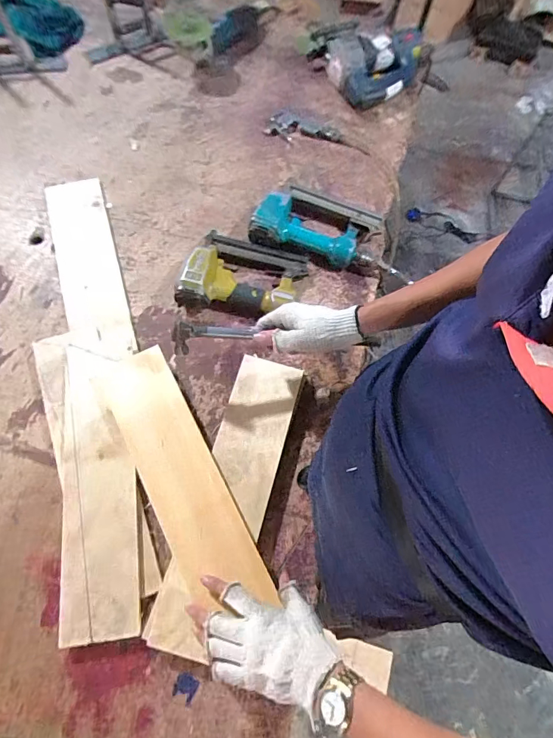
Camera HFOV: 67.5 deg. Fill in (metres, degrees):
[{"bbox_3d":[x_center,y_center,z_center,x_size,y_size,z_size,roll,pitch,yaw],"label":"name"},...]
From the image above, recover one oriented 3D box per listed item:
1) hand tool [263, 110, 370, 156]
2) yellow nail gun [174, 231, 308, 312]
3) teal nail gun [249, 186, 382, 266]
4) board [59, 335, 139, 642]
[{"bbox_3d":[0.086,-0.488,0.875,0.225,0.027,0.057,16,69,6],"label":"hand tool"},{"bbox_3d":[-0.055,-0.168,0.711,0.212,0.053,0.148,3,68,1],"label":"yellow nail gun"},{"bbox_3d":[0.073,-0.263,0.756,0.205,0.055,0.159,24,70,9],"label":"teal nail gun"},{"bbox_3d":[-0.253,0.140,0.586,0.103,0.015,0.423,-6,70,-7],"label":"board"}]

